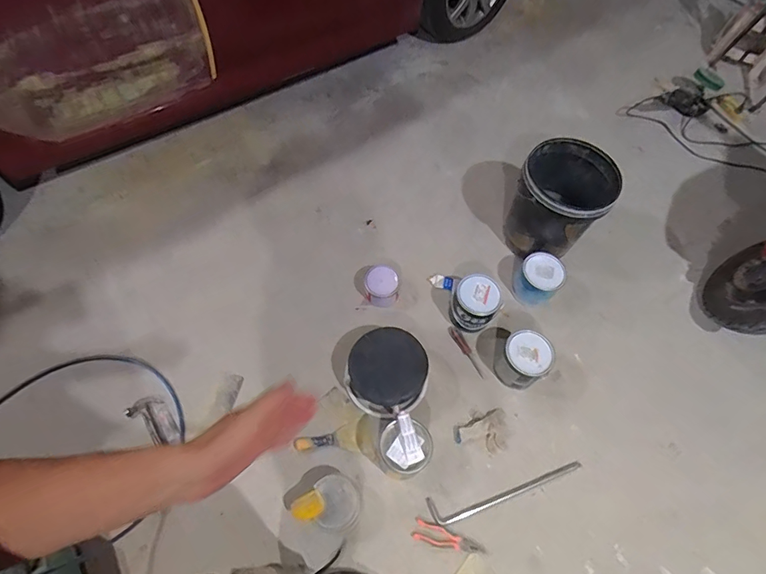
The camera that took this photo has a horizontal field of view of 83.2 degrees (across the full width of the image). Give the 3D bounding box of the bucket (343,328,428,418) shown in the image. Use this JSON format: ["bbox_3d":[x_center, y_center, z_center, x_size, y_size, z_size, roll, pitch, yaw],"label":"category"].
[{"bbox_3d":[0.009,0.273,1.383,0.256,0.182,0.234,1,63,-2],"label":"bucket"}]

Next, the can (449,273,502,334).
[{"bbox_3d":[0.324,0.058,1.537,0.164,0.154,0.177,23,63,10],"label":"can"}]

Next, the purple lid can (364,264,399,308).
[{"bbox_3d":[-0.005,0.000,1.566,0.118,0.123,0.112,1,63,-2],"label":"purple lid can"}]

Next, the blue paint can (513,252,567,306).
[{"bbox_3d":[0.572,-0.033,1.593,0.166,0.119,0.182,37,66,17],"label":"blue paint can"}]

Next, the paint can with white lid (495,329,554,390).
[{"bbox_3d":[0.466,0.242,1.441,0.154,0.152,0.175,-29,67,-16],"label":"paint can with white lid"}]

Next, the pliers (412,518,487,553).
[{"bbox_3d":[0.182,0.719,1.220,0.196,0.009,0.056,20,64,8],"label":"pliers"}]

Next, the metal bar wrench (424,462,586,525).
[{"bbox_3d":[0.382,0.626,1.321,0.490,0.016,0.077,-12,64,-8],"label":"metal bar wrench"}]

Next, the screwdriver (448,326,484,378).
[{"bbox_3d":[0.301,0.228,1.536,0.036,0.030,0.205,-30,68,-16],"label":"screwdriver"}]

